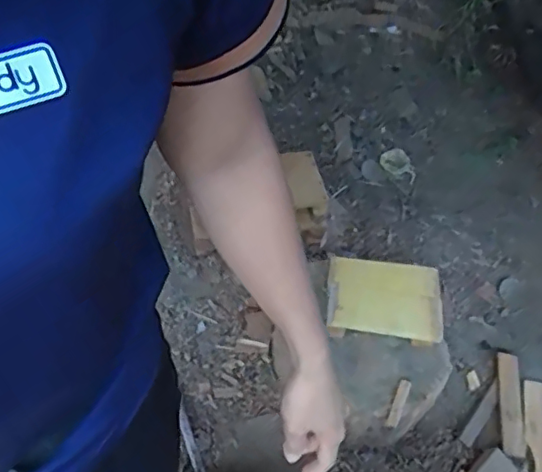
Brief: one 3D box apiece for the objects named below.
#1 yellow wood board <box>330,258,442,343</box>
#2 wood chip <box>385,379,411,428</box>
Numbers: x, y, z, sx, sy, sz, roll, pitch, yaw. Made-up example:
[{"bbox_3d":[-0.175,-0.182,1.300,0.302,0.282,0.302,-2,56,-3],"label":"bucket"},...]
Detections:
[{"bbox_3d":[0.251,0.139,1.271,0.242,0.022,0.162,6,79,15],"label":"yellow wood board"},{"bbox_3d":[0.267,0.350,1.196,0.023,0.013,0.111,23,52,13],"label":"wood chip"}]

